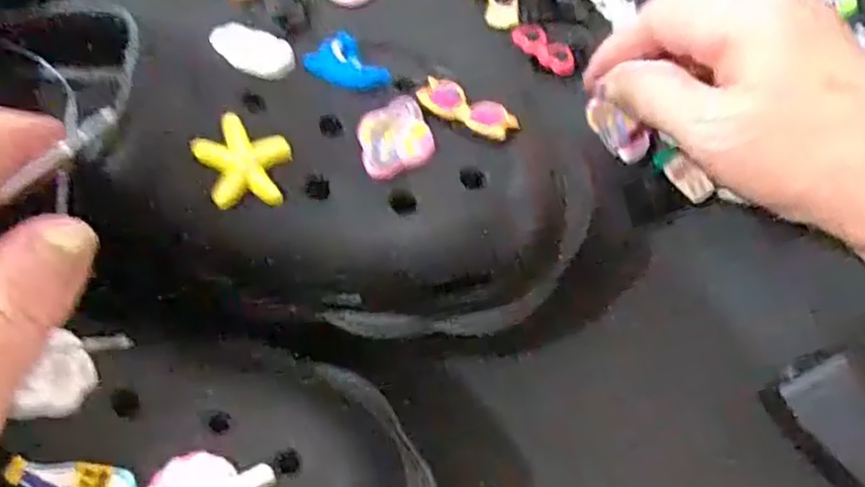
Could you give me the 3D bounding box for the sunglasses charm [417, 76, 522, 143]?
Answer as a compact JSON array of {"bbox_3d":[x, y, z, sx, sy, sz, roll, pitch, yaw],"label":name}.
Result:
[{"bbox_3d":[0.010,-0.042,0.231,0.032,0.004,0.014,29,61,17],"label":"sunglasses charm"}]

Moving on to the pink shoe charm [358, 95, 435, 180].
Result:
[{"bbox_3d":[-0.011,-0.032,0.225,0.022,0.004,0.027,-15,58,-10],"label":"pink shoe charm"}]

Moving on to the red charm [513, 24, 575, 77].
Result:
[{"bbox_3d":[0.054,-0.091,0.356,0.016,0.006,0.038,-32,63,-19],"label":"red charm"}]

